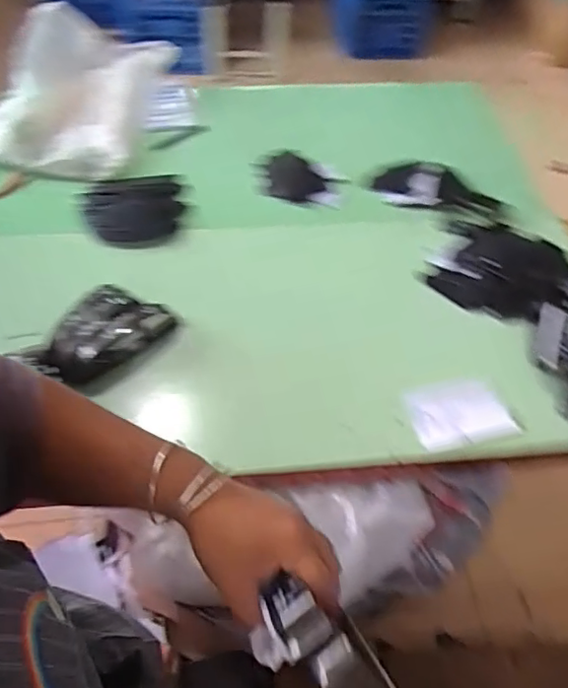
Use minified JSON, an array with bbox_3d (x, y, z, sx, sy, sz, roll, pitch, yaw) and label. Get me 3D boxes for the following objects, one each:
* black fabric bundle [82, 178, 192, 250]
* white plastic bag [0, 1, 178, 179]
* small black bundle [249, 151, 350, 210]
[{"bbox_3d":[-0.269,-0.246,1.126,0.194,0.071,0.138,-21,60,-13],"label":"black fabric bundle"},{"bbox_3d":[-0.414,-0.495,1.196,0.287,0.151,0.375,13,59,8],"label":"white plastic bag"},{"bbox_3d":[0.029,-0.337,1.237,0.177,0.051,0.122,7,58,4],"label":"small black bundle"}]

